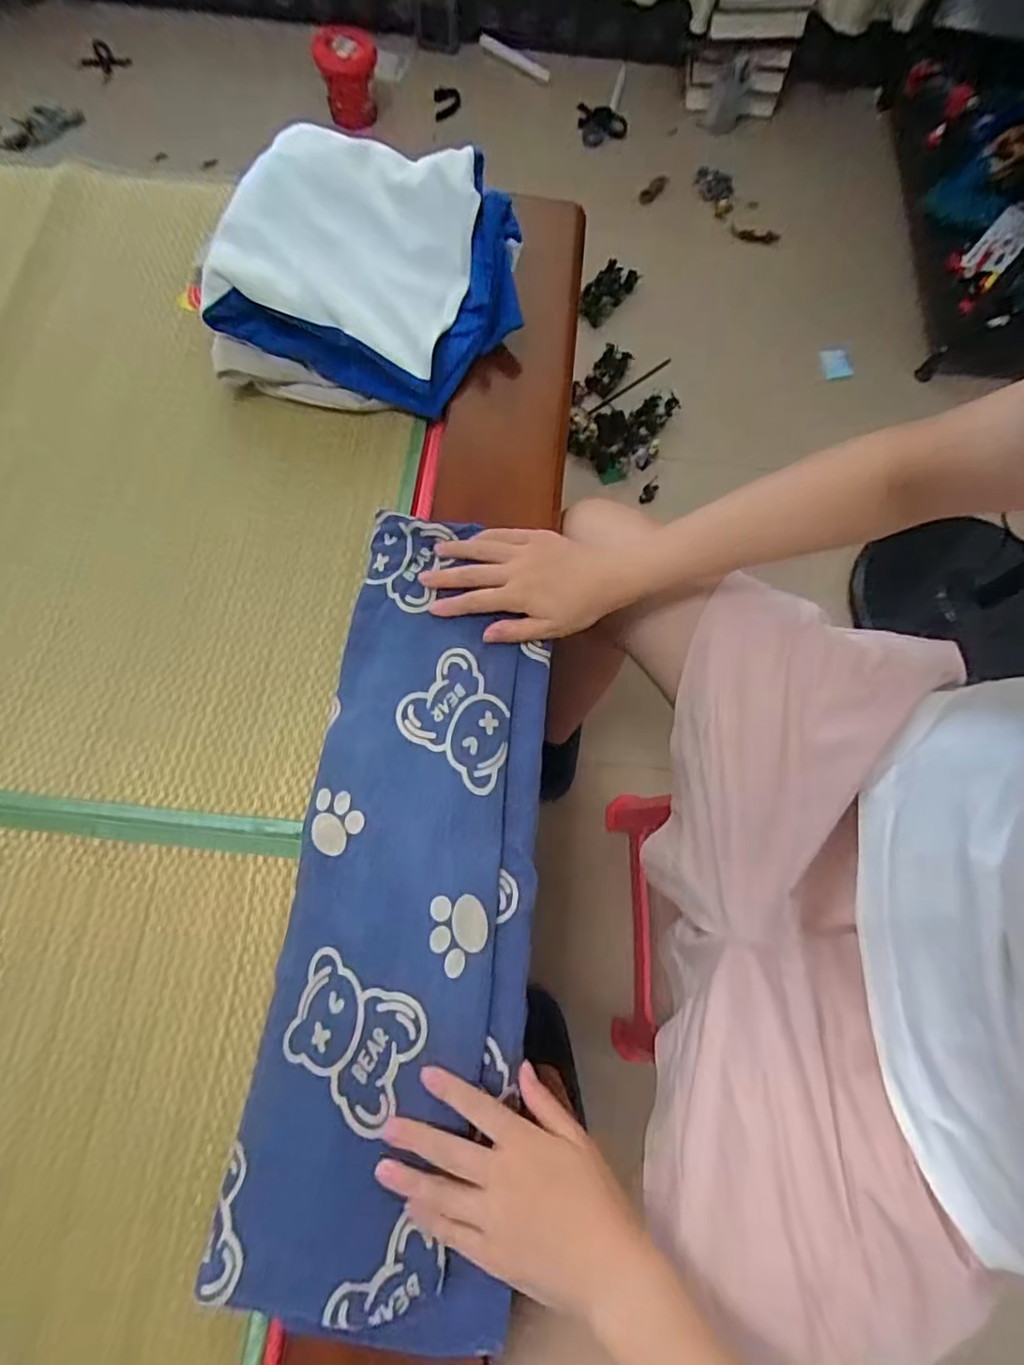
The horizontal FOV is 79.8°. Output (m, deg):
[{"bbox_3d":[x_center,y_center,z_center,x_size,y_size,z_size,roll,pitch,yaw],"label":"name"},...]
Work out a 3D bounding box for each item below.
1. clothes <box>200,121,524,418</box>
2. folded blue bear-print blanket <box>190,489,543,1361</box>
[{"bbox_3d":[-0.132,-0.378,0.576,0.254,0.124,0.196,15,71,2],"label":"clothes"},{"bbox_3d":[-0.071,0.127,0.450,0.177,0.038,0.535,6,72,-1],"label":"folded blue bear-print blanket"}]

